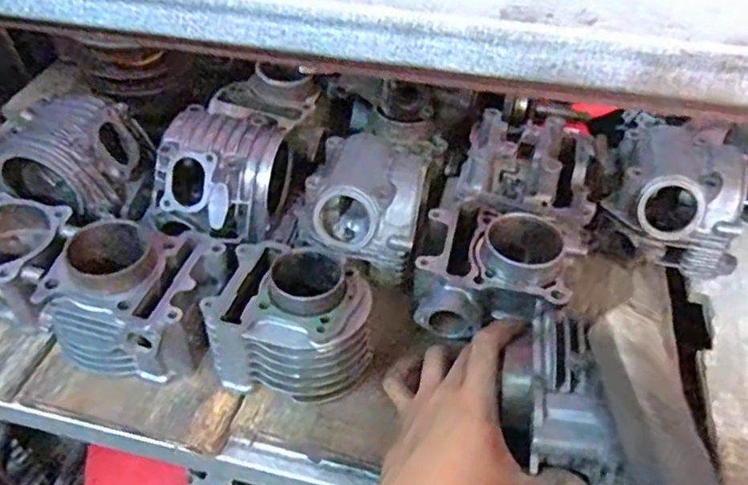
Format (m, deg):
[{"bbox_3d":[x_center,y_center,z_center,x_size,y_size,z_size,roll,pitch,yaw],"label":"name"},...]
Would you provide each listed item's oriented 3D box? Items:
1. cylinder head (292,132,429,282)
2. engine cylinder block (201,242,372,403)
[{"bbox_3d":[-0.010,-0.035,0.588,0.114,0.077,0.109,13,48,12],"label":"cylinder head"},{"bbox_3d":[-0.062,0.063,0.500,0.122,0.078,0.098,14,48,13],"label":"engine cylinder block"}]

